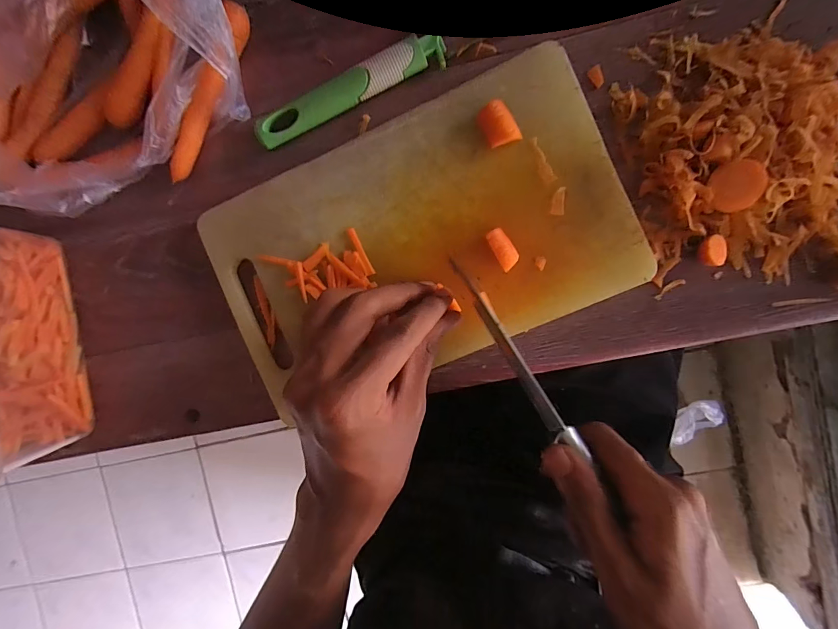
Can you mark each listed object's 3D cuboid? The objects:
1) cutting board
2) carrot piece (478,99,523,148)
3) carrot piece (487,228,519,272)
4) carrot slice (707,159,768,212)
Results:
[{"bbox_3d":[-0.003,-0.046,0.232,0.247,0.013,0.150,-22,91,7],"label":"cutting board"},{"bbox_3d":[0.045,-0.108,0.219,0.018,0.008,0.026,-32,90,7],"label":"carrot piece"},{"bbox_3d":[0.048,-0.037,0.222,0.012,0.012,0.024,-33,90,7],"label":"carrot piece"},{"bbox_3d":[0.170,-0.069,0.206,0.024,0.005,0.025,-6,93,6],"label":"carrot slice"}]

